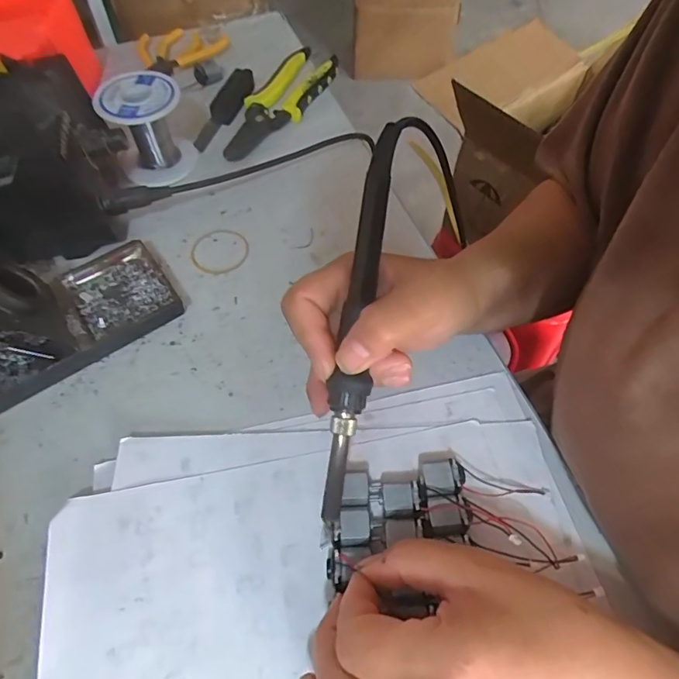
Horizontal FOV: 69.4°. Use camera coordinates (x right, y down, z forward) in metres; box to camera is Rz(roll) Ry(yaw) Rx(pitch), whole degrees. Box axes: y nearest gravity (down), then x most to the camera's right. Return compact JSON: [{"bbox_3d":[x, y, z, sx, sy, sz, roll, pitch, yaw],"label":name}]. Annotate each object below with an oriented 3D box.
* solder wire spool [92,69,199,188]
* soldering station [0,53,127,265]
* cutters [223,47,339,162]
[{"bbox_3d":[-0.158,-0.175,0.404,0.062,0.064,0.068,-21,61,-13],"label":"solder wire spool"},{"bbox_3d":[-0.244,-0.128,0.353,0.153,0.098,0.108,-15,60,-9],"label":"soldering station"},{"bbox_3d":[-0.057,-0.221,0.457,0.055,0.019,0.158,22,61,13],"label":"cutters"}]

